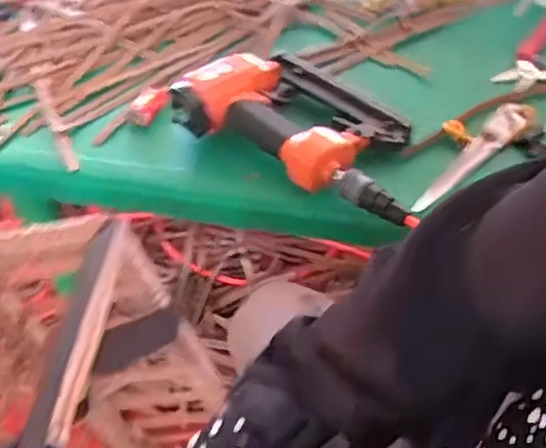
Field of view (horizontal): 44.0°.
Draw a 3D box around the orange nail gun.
[{"bbox_3d":[0.042,-0.110,0.683,0.272,0.058,0.153,26,55,28],"label":"orange nail gun"}]

